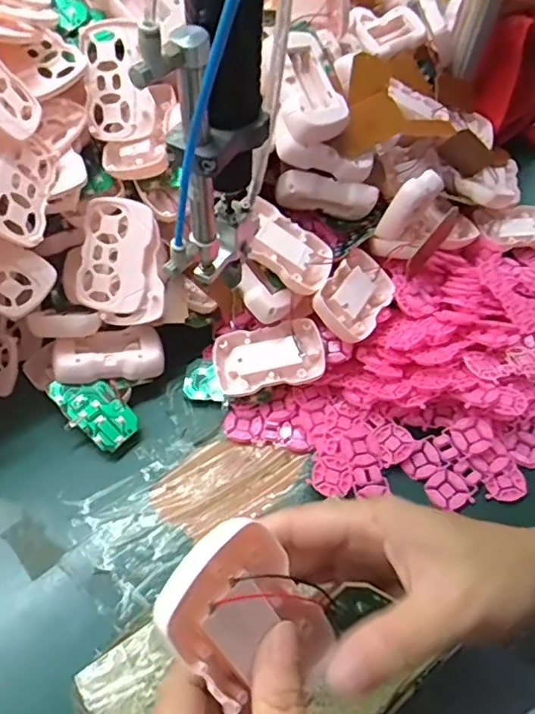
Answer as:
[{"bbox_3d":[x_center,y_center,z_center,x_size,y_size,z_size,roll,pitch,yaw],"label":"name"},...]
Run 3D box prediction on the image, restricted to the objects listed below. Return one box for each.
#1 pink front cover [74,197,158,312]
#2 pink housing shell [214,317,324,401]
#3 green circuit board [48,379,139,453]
[{"bbox_3d":[-0.119,-0.080,0.439,0.057,0.009,0.085,10,94,5],"label":"pink front cover"},{"bbox_3d":[0.001,0.000,0.454,0.087,0.016,0.053,-12,73,5],"label":"pink housing shell"},{"bbox_3d":[-0.135,0.039,0.438,0.072,0.004,0.038,42,66,9],"label":"green circuit board"}]

